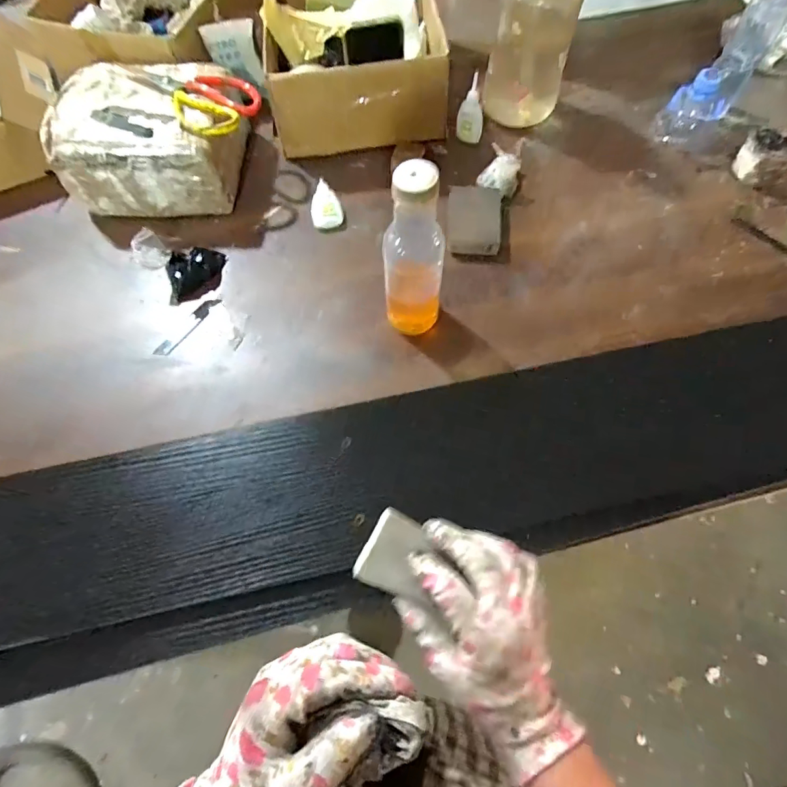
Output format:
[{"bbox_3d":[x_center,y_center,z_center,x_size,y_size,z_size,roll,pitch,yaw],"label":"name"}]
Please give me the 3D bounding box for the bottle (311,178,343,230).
[{"bbox_3d":[-0.098,-0.270,0.644,0.041,0.018,0.080,-13,65,-6],"label":"bottle"}]

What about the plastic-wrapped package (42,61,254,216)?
[{"bbox_3d":[-0.327,-0.351,0.631,0.236,0.097,0.181,-3,65,-1],"label":"plastic-wrapped package"}]

